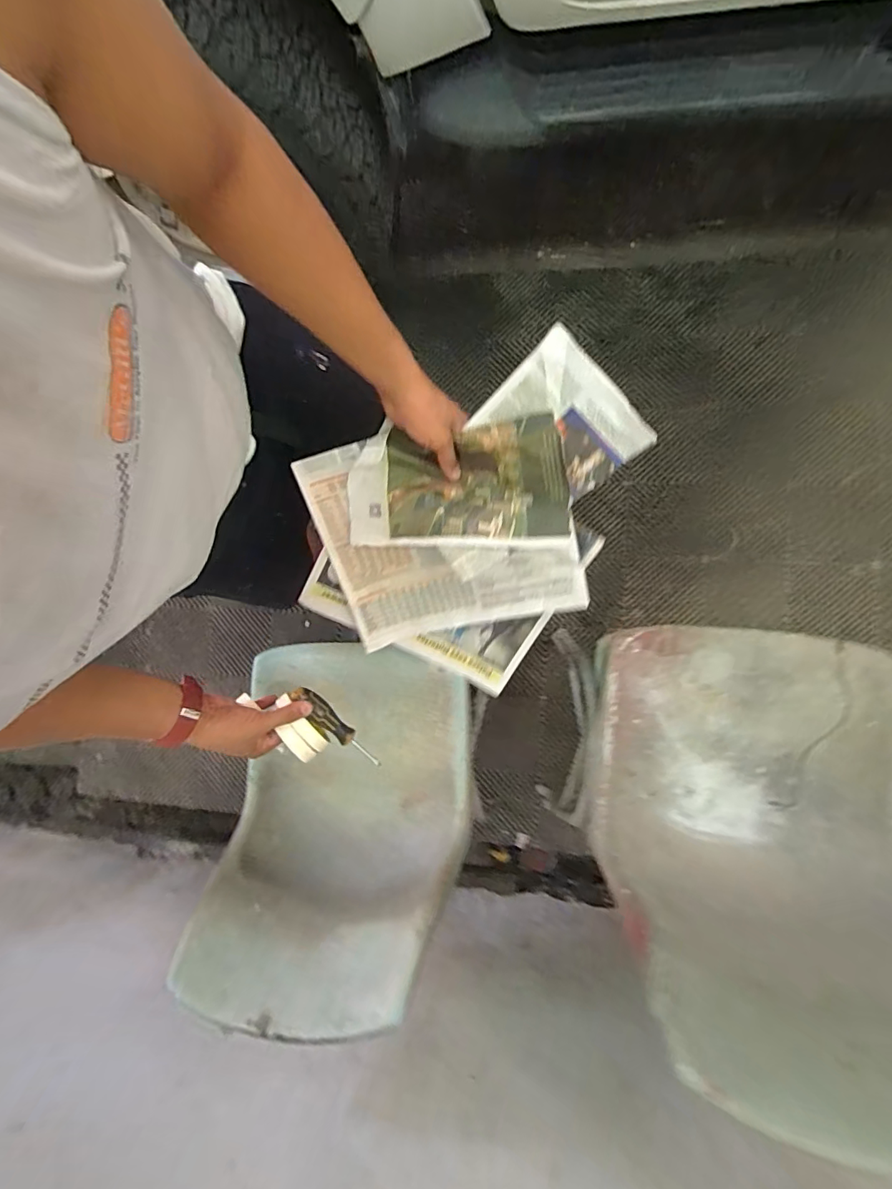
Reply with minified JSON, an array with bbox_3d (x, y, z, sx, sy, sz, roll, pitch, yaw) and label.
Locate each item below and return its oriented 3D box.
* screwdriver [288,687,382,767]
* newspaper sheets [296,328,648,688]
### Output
[{"bbox_3d":[-0.146,0.179,0.655,0.151,0.020,0.028,45,76,-8],"label":"screwdriver"},{"bbox_3d":[0.017,-0.091,0.607,0.361,0.432,0.059,30,29,-9],"label":"newspaper sheets"}]

